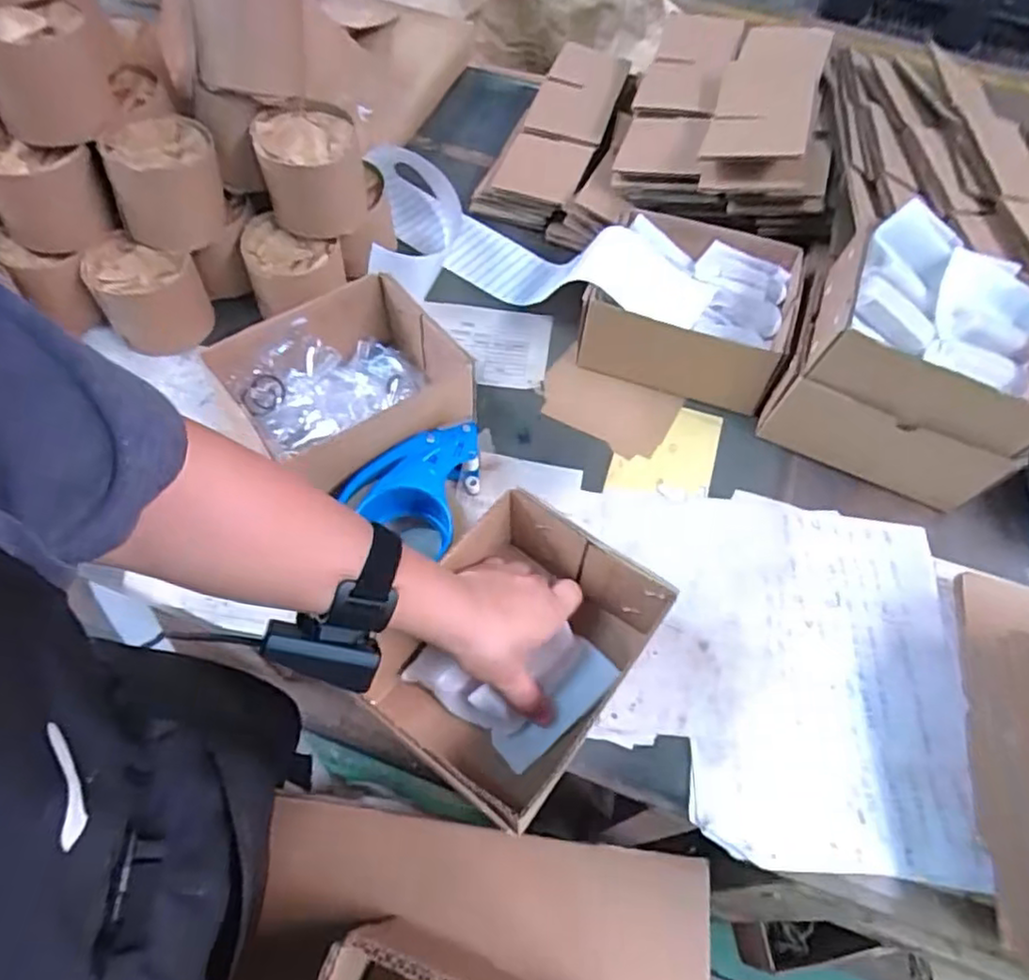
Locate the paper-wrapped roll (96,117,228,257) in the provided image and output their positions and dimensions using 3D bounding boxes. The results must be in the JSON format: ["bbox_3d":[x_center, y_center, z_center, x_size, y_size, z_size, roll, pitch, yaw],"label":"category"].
[{"bbox_3d":[-0.324,-0.287,0.634,0.097,0.088,0.089,2,60,-3],"label":"paper-wrapped roll"}]

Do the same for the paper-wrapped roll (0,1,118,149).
[{"bbox_3d":[-0.401,-0.356,0.579,0.093,0.076,0.090,-24,64,-16],"label":"paper-wrapped roll"}]

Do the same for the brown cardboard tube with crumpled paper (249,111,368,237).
[{"bbox_3d":[-0.193,-0.302,0.652,0.094,0.092,0.082,-8,61,-8],"label":"brown cardboard tube with crumpled paper"}]

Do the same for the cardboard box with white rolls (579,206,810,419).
[{"bbox_3d":[0.170,-0.185,0.684,0.197,0.080,0.164,16,60,4],"label":"cardboard box with white rolls"}]

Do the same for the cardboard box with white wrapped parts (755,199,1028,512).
[{"bbox_3d":[0.357,-0.112,0.602,0.198,0.144,0.156,25,61,9],"label":"cardboard box with white wrapped parts"}]

